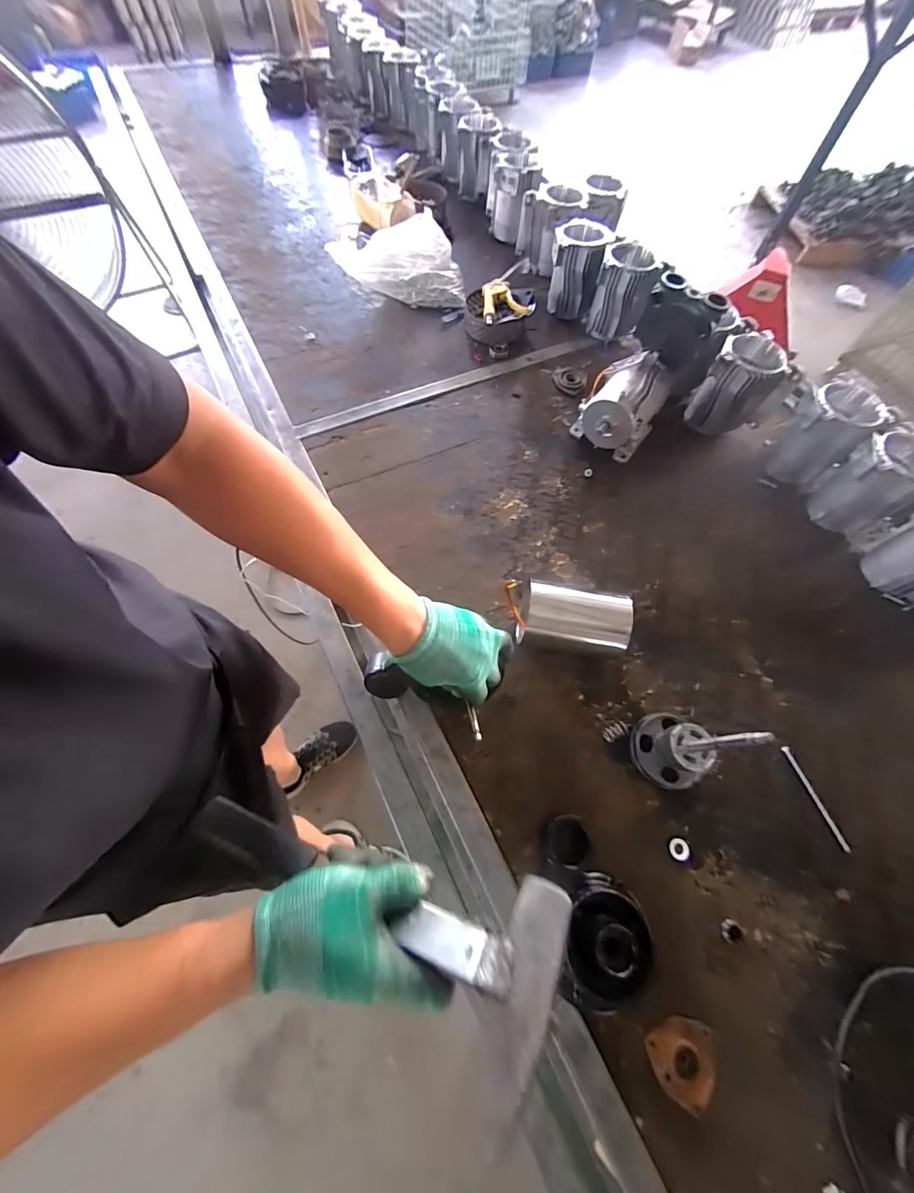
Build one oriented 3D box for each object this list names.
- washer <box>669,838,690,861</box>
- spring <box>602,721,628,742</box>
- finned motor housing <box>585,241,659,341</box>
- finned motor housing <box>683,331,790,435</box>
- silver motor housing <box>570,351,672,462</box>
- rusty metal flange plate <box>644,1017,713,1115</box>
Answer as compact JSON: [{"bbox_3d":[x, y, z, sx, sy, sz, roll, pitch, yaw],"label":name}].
[{"bbox_3d":[0.266,0.302,0.478,0.022,0.004,0.023,7,64,0],"label":"washer"},{"bbox_3d":[0.209,0.178,0.528,0.035,0.012,0.017,-25,68,-14],"label":"spring"},{"bbox_3d":[0.330,-0.611,0.815,0.108,0.142,0.097,21,65,7],"label":"finned motor housing"},{"bbox_3d":[0.500,-0.373,0.725,0.112,0.138,0.109,36,68,13],"label":"finned motor housing"},{"bbox_3d":[0.289,-0.334,0.707,0.124,0.120,0.143,30,66,11],"label":"silver motor housing"},{"bbox_3d":[0.221,0.462,0.399,0.065,0.004,0.066,19,65,6],"label":"rusty metal flange plate"}]

